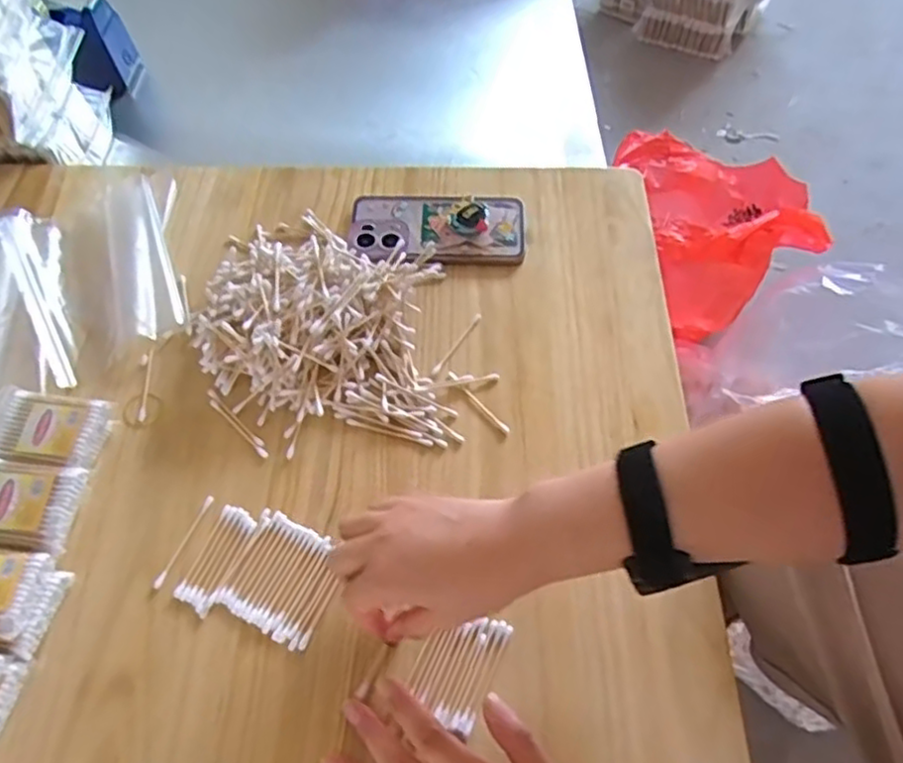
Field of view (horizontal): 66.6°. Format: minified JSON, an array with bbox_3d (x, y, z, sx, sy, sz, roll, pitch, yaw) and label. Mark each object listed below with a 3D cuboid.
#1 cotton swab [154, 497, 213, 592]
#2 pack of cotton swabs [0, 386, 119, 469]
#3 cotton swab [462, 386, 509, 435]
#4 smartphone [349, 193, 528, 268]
[{"bbox_3d":[-0.192,0.114,0.495,0.006,0.004,0.072,19,61,11],"label":"cotton swab"},{"bbox_3d":[-0.304,0.038,0.516,0.090,0.032,0.056,8,60,4],"label":"pack of cotton swabs"},{"bbox_3d":[0.021,0.016,0.554,0.007,0.004,0.071,-36,66,-19],"label":"cotton swab"},{"bbox_3d":[-0.013,-0.147,0.644,0.160,0.022,0.083,0,59,0],"label":"smartphone"}]

